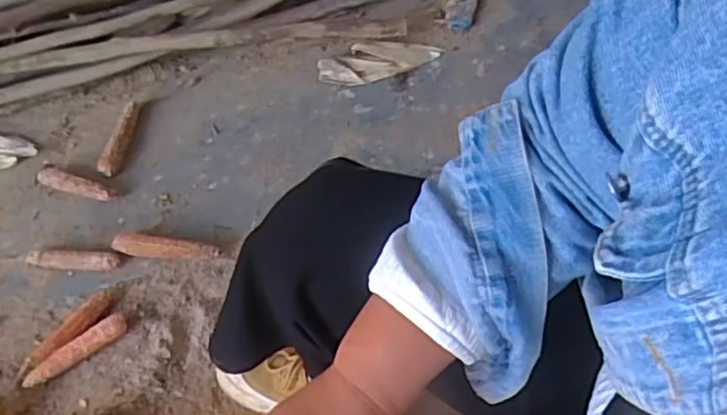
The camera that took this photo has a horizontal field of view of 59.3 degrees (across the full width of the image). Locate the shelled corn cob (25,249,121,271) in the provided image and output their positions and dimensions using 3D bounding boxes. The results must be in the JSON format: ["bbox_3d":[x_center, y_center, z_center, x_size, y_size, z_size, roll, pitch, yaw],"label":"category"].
[{"bbox_3d":[-0.440,0.077,0.966,0.148,0.035,0.028,4,57,4],"label":"shelled corn cob"}]

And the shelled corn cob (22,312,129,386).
[{"bbox_3d":[-0.400,0.198,0.887,0.150,0.025,0.028,-30,61,-18],"label":"shelled corn cob"}]

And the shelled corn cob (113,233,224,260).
[{"bbox_3d":[-0.302,0.063,0.965,0.164,0.029,0.034,8,57,6],"label":"shelled corn cob"}]

